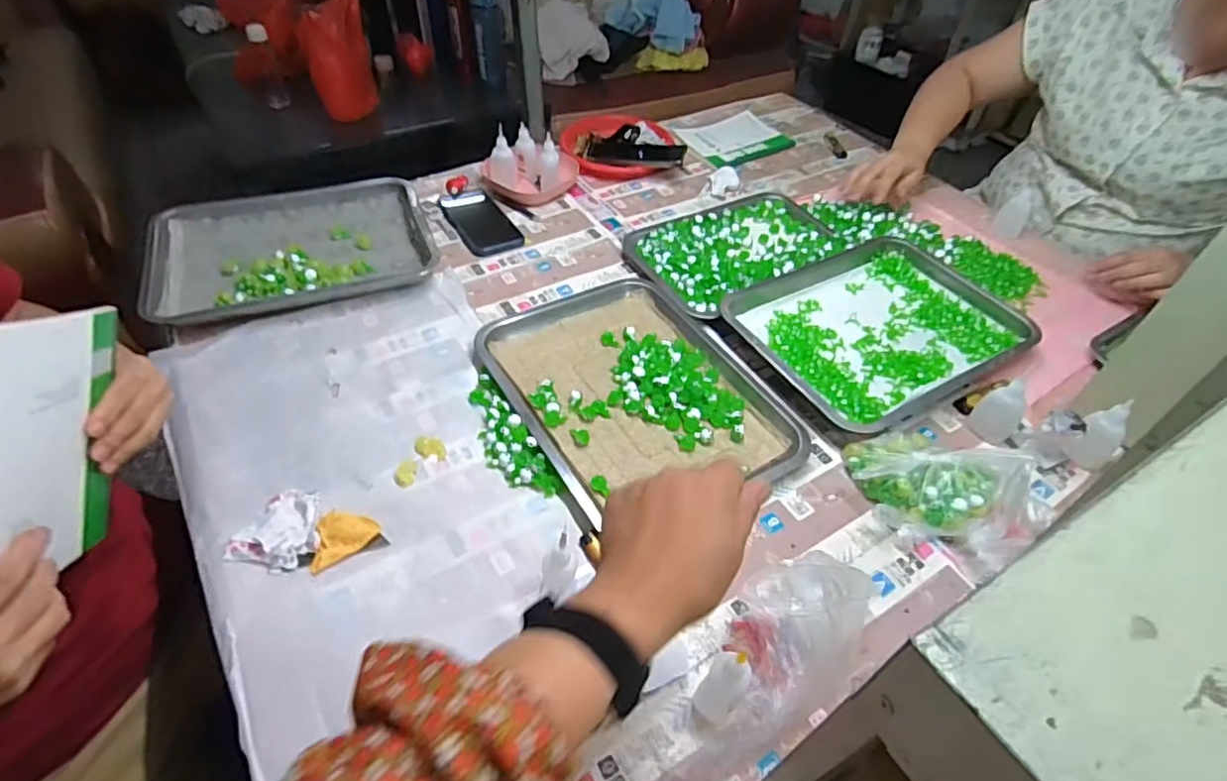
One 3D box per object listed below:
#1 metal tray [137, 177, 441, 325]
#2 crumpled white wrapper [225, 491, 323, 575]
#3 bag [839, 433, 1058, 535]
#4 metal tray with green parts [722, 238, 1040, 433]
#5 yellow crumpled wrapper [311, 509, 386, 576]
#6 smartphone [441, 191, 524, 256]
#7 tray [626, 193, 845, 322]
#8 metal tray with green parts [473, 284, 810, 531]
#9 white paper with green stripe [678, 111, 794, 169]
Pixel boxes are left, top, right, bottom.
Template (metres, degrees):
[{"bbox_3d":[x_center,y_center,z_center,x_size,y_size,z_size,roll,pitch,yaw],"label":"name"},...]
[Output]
[{"bbox_3d":[-0.438,-0.201,0.863,0.349,0.043,0.263,-17,51,-16],"label":"metal tray"},{"bbox_3d":[-0.306,0.127,0.579,0.074,0.010,0.079,1,48,-1],"label":"crumpled white wrapper"},{"bbox_3d":[0.319,0.084,0.614,0.156,0.068,0.105,10,48,7],"label":"bag"},{"bbox_3d":[0.335,-0.087,0.800,0.338,0.029,0.257,-22,52,-20],"label":"metal tray with green parts"},{"bbox_3d":[-0.250,0.131,0.570,0.064,0.015,0.041,-30,55,-25],"label":"yellow crumpled wrapper"},{"bbox_3d":[-0.201,-0.255,0.941,0.076,0.009,0.160,-22,52,-20],"label":"smartphone"},{"bbox_3d":[0.180,-0.219,0.916,0.307,0.022,0.199,-28,55,-24],"label":"tray"},{"bbox_3d":[0.022,-0.007,0.724,0.267,0.025,0.352,-24,53,-22],"label":"metal tray with green parts"},{"bbox_3d":[0.221,-0.472,1.162,0.198,0.014,0.158,-24,53,-22],"label":"white paper with green stripe"}]

